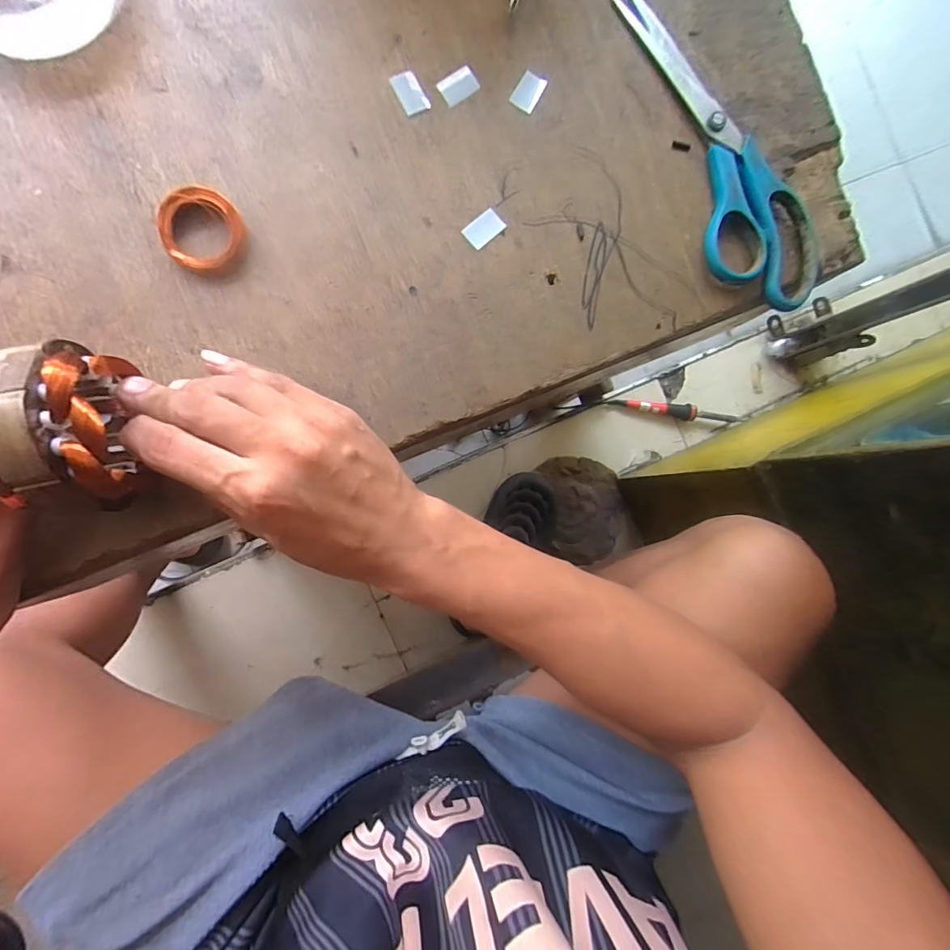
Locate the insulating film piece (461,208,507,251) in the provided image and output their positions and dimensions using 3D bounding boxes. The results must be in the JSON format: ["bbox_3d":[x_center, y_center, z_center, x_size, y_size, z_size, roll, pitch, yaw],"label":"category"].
[{"bbox_3d":[0.006,-0.153,0.285,0.026,0.004,0.016,-44,96,-6],"label":"insulating film piece"}]

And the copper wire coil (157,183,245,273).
[{"bbox_3d":[-0.152,-0.136,0.257,0.041,0.012,0.044,0,90,-8],"label":"copper wire coil"}]

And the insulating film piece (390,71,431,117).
[{"bbox_3d":[-0.039,-0.232,0.280,0.016,0.004,0.024,-30,94,-7],"label":"insulating film piece"}]

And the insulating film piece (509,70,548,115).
[{"bbox_3d":[0.034,-0.243,0.291,0.015,0.004,0.025,29,86,-7],"label":"insulating film piece"}]

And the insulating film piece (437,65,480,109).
[{"bbox_3d":[-0.010,-0.242,0.286,0.026,0.004,0.016,-41,95,-6],"label":"insulating film piece"}]

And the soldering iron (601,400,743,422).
[{"bbox_3d":[0.358,-0.113,0.812,0.255,0.037,0.027,6,88,-9],"label":"soldering iron"}]

